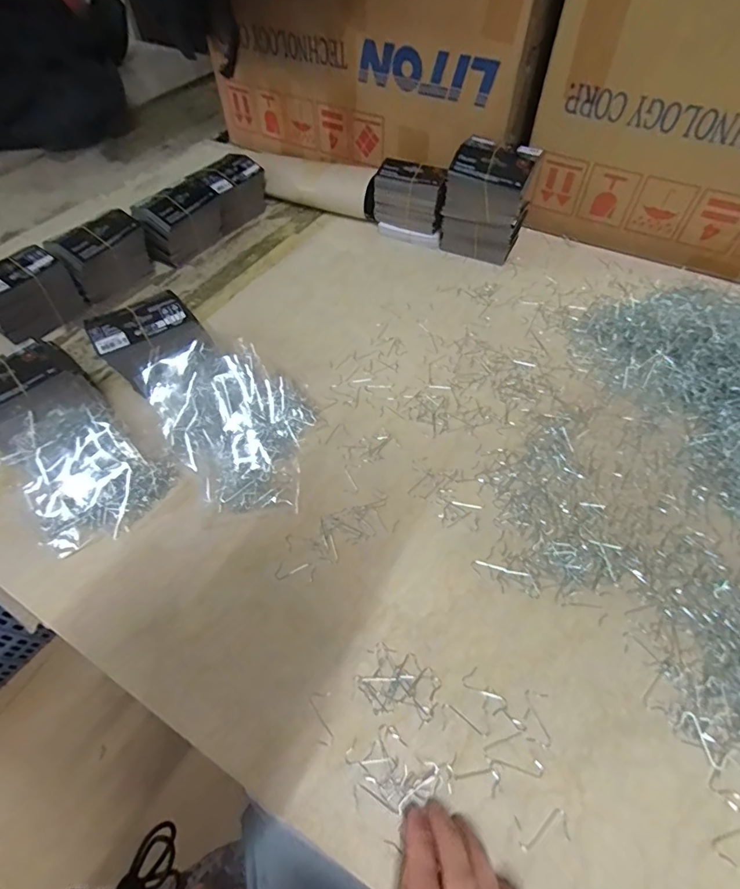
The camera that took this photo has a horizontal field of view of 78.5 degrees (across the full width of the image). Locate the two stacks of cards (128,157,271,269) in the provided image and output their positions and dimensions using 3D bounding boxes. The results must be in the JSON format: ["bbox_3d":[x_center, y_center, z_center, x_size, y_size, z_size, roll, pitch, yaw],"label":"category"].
[{"bbox_3d":[-0.258,-0.363,0.697,0.069,0.087,0.232,28,59,18],"label":"two stacks of cards"}]

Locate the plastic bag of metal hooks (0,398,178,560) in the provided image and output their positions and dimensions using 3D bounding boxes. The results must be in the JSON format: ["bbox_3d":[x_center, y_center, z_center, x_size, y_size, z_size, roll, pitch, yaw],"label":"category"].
[{"bbox_3d":[-0.276,0.026,0.430,0.142,0.044,0.119,31,60,20],"label":"plastic bag of metal hooks"}]

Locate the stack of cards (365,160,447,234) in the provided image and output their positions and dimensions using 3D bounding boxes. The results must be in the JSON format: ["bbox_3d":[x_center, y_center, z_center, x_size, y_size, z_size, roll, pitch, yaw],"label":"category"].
[{"bbox_3d":[0.060,-0.372,0.697,0.132,0.092,0.055,27,59,18],"label":"stack of cards"}]

